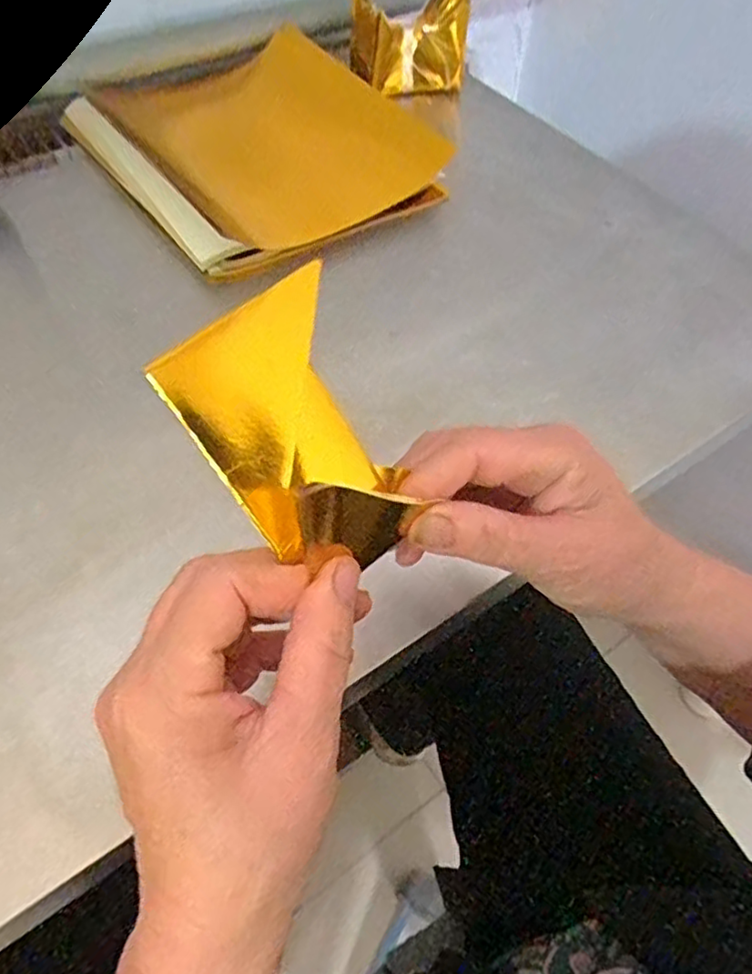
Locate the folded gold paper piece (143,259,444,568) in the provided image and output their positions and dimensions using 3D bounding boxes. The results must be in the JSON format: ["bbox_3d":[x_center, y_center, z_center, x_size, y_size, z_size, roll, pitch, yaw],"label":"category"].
[{"bbox_3d":[-0.025,-0.018,0.235,0.064,0.008,0.098,-38,103,-22],"label":"folded gold paper piece"}]

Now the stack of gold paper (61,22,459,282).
[{"bbox_3d":[-0.101,-0.285,0.543,0.228,0.046,0.260,-35,65,-23],"label":"stack of gold paper"}]

